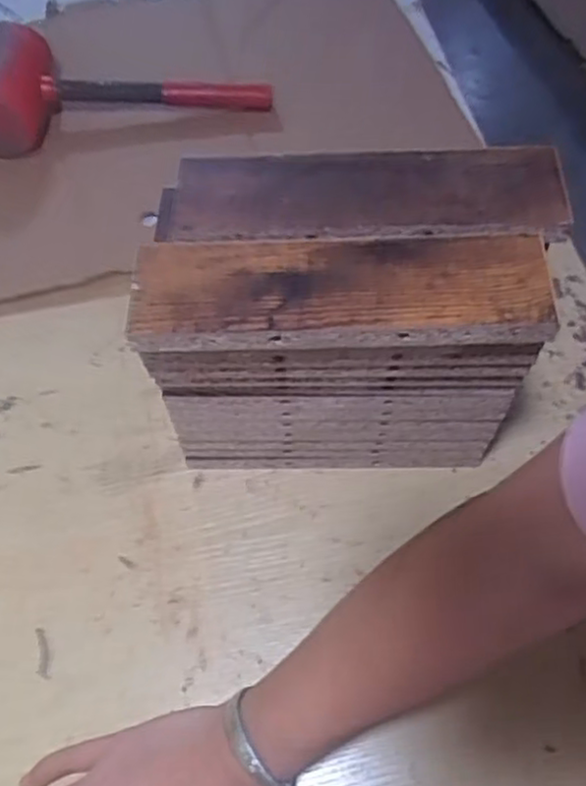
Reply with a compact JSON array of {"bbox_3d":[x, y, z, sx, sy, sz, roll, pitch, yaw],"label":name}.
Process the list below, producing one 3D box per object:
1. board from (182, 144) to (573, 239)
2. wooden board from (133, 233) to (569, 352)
[{"bbox_3d":[0.041,-0.111,0.398,0.211,0.008,0.066,1,59,4],"label":"board"},{"bbox_3d":[0.024,-0.054,0.374,0.210,0.014,0.060,-1,59,3],"label":"wooden board"}]

